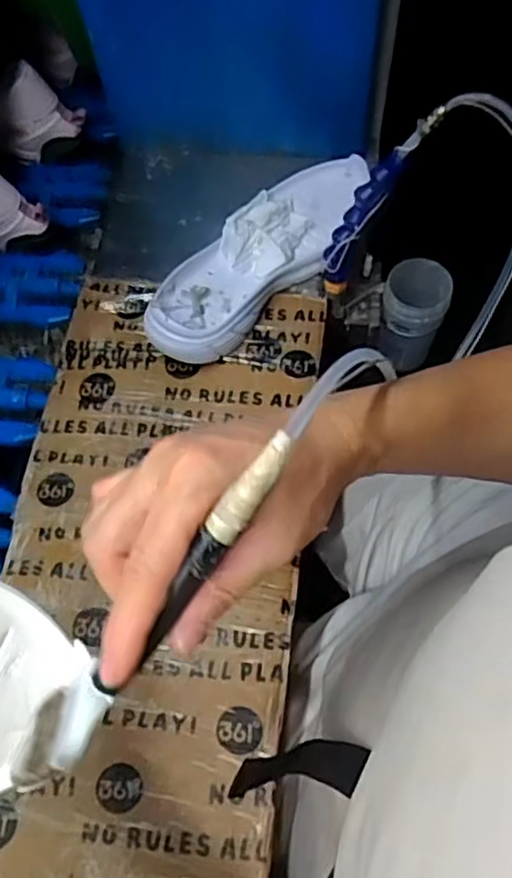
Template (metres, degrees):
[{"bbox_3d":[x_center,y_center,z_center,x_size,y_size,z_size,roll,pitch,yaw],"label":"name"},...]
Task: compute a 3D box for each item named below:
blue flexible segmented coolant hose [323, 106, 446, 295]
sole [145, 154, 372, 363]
[{"bbox_3d":[0.101,-0.208,0.587,0.028,0.194,0.027,-26,68,-39],"label":"blue flexible segmented coolant hose"},{"bbox_3d":[0.009,-0.186,0.639,0.094,0.048,0.290,37,75,14],"label":"sole"}]

